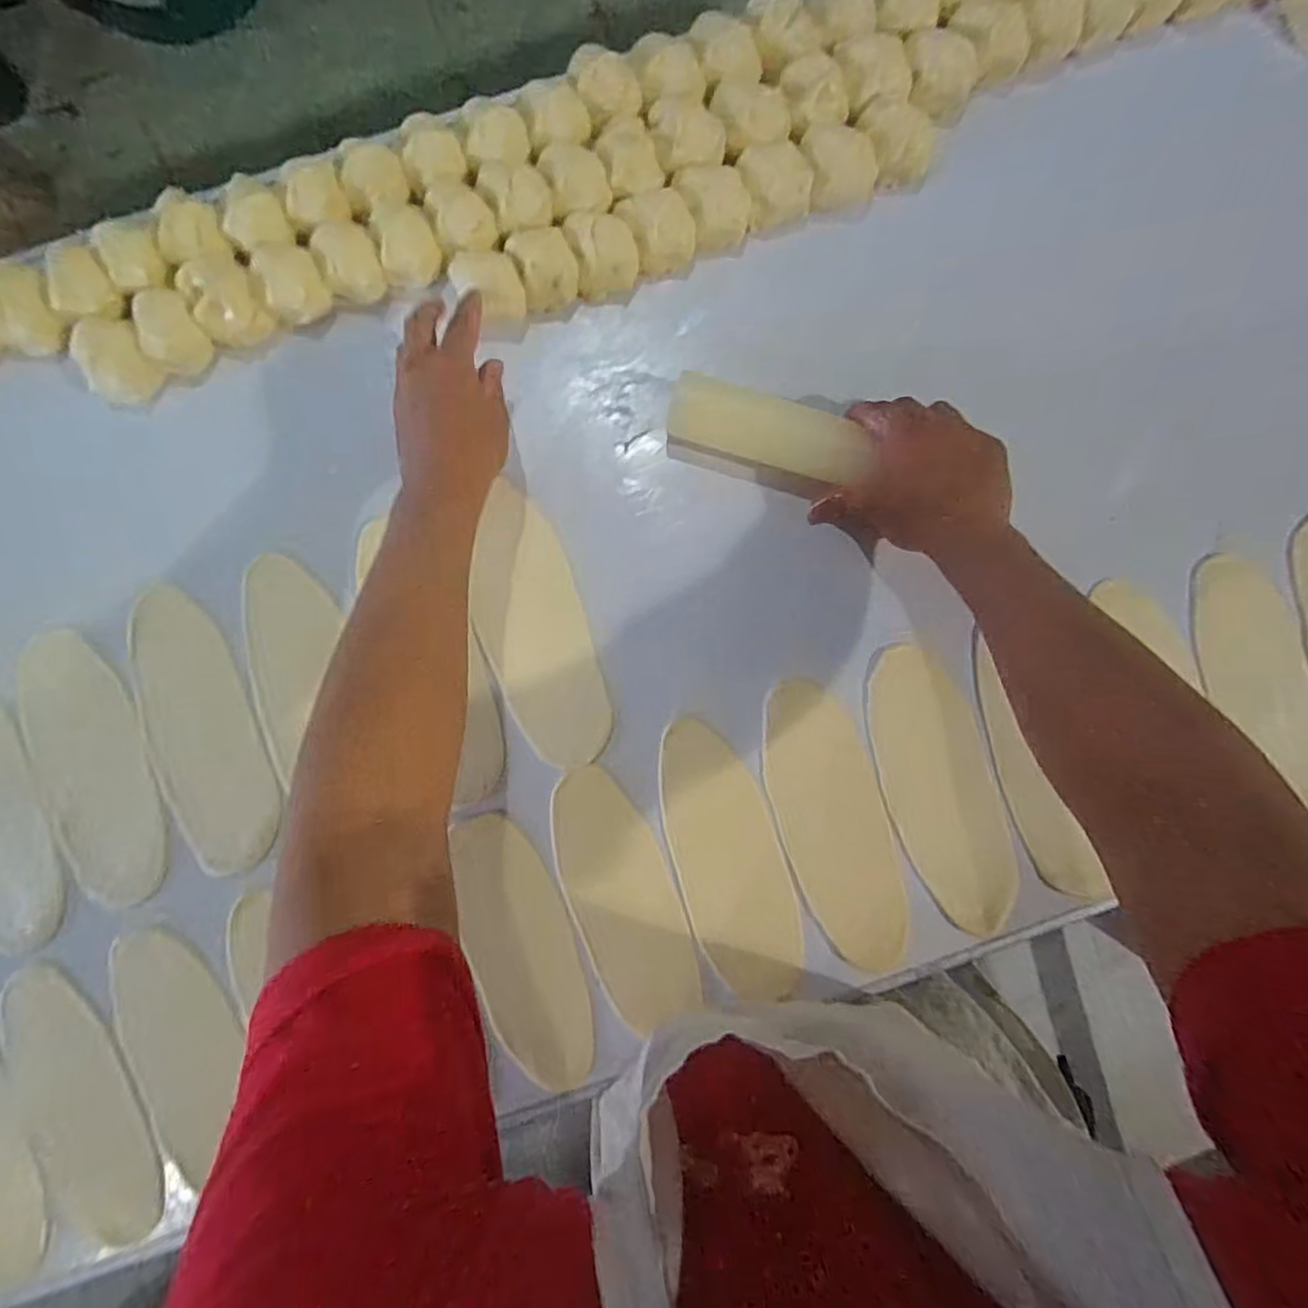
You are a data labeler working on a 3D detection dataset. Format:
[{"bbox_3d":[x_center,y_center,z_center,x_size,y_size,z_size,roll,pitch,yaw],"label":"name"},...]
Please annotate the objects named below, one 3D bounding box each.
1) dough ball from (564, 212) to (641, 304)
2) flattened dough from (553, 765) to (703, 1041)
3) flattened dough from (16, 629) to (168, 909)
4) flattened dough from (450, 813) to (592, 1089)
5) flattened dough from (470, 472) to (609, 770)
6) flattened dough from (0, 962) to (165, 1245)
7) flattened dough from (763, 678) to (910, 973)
[{"bbox_3d":[-0.040,-0.318,0.513,0.050,0.033,0.053,-15,93,-2],"label":"dough ball"},{"bbox_3d":[-0.025,0.198,0.526,0.083,0.013,0.211,-20,93,-2],"label":"flattened dough"},{"bbox_3d":[-0.453,0.094,0.519,0.090,0.009,0.218,-14,93,-2],"label":"flattened dough"},{"bbox_3d":[-0.105,0.239,0.522,0.081,0.014,0.219,-16,93,-2],"label":"flattened dough"},{"bbox_3d":[-0.095,-0.020,0.524,0.082,0.004,0.224,-17,93,-2],"label":"flattened dough"},{"bbox_3d":[-0.466,0.367,0.524,0.090,0.004,0.231,-15,93,-2],"label":"flattened dough"},{"bbox_3d":[0.148,0.141,0.530,0.085,0.009,0.238,-17,93,-2],"label":"flattened dough"}]

